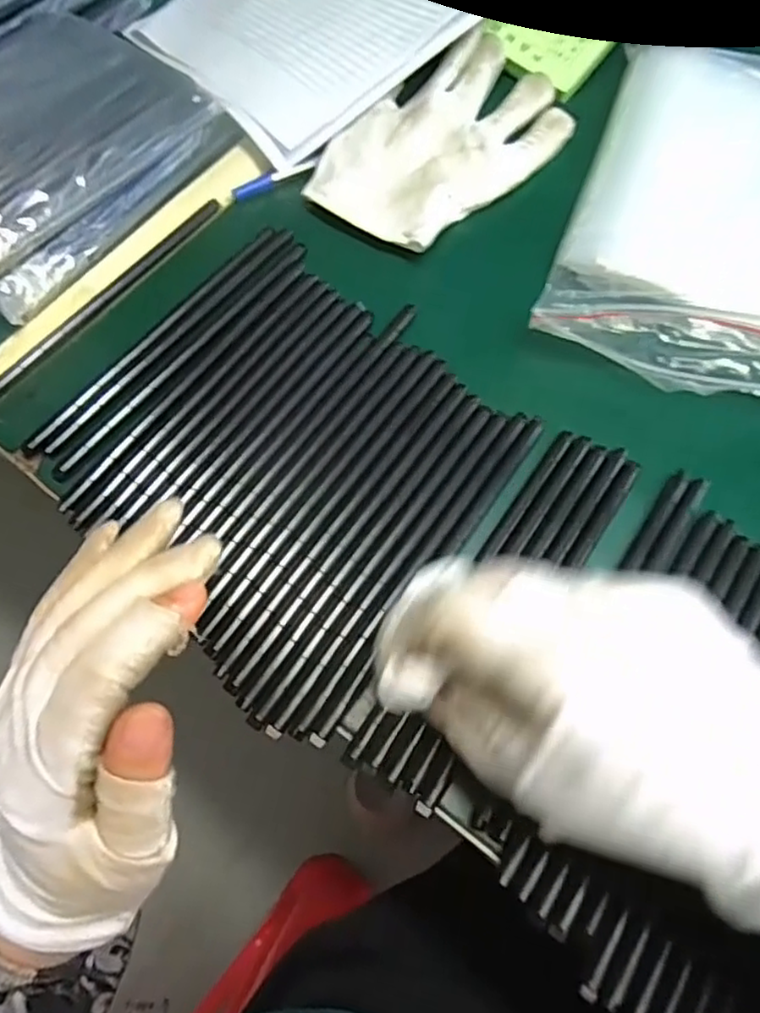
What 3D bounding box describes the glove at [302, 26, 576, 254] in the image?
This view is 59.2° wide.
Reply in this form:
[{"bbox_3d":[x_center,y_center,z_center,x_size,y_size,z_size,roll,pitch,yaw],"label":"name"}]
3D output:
[{"bbox_3d":[0.037,-0.208,0.379,0.091,0.018,0.153,40,73,17],"label":"glove"}]

